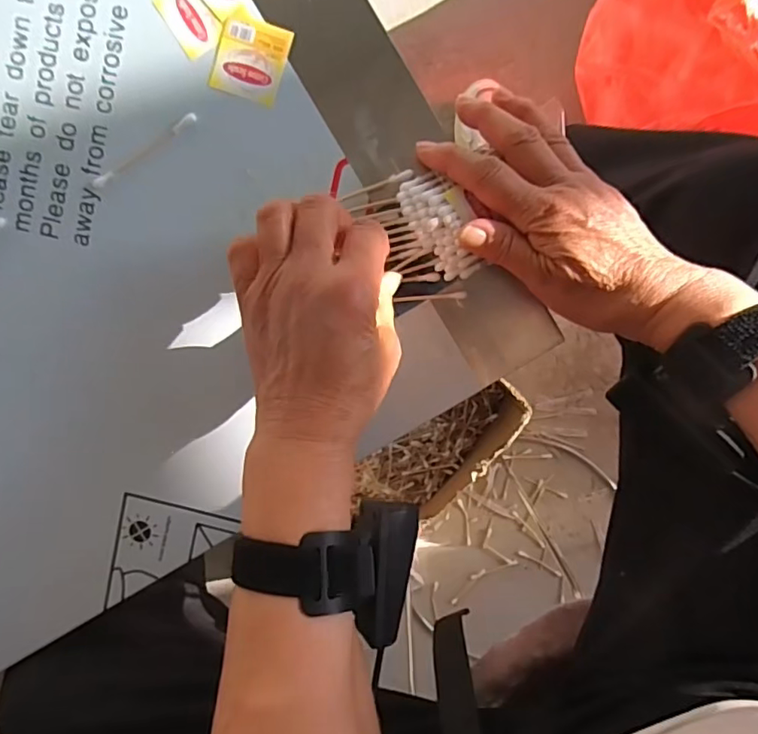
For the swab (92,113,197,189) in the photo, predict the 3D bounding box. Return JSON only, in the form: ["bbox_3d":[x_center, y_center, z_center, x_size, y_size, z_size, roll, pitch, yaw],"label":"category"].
[{"bbox_3d":[-0.140,-0.128,0.325,0.074,0.004,0.007,-31,94,5],"label":"swab"}]

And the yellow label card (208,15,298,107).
[{"bbox_3d":[-0.075,-0.178,0.319,0.040,0.004,0.041,17,97,1],"label":"yellow label card"}]

